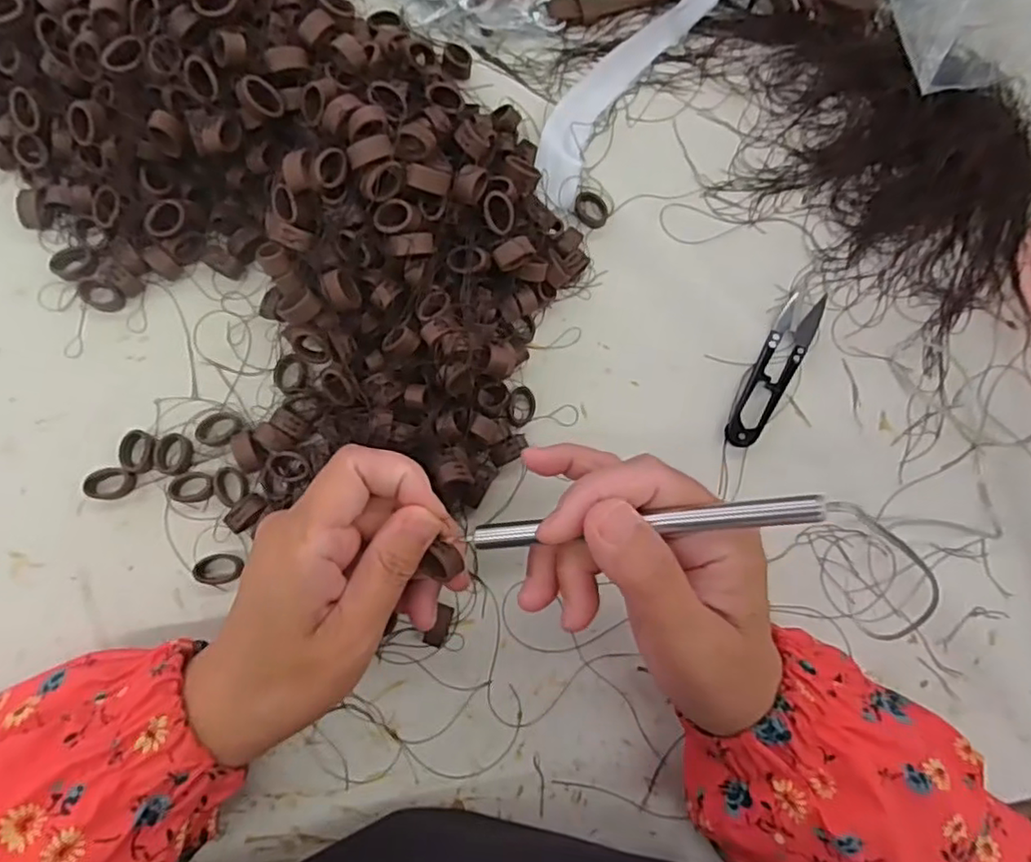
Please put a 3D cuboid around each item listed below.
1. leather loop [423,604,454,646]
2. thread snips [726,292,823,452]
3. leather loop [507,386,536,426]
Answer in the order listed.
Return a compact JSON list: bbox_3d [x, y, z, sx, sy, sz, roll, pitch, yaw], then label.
[{"bbox_3d":[-0.038,0.097,0.320,0.011,0.010,0.021,21,80,-3],"label":"leather loop"},{"bbox_3d":[0.147,-0.035,0.361,0.022,0.008,0.097,31,78,-2],"label":"thread snips"},{"bbox_3d":[0.004,-0.013,0.343,0.015,0.008,0.022,11,80,-6],"label":"leather loop"}]

